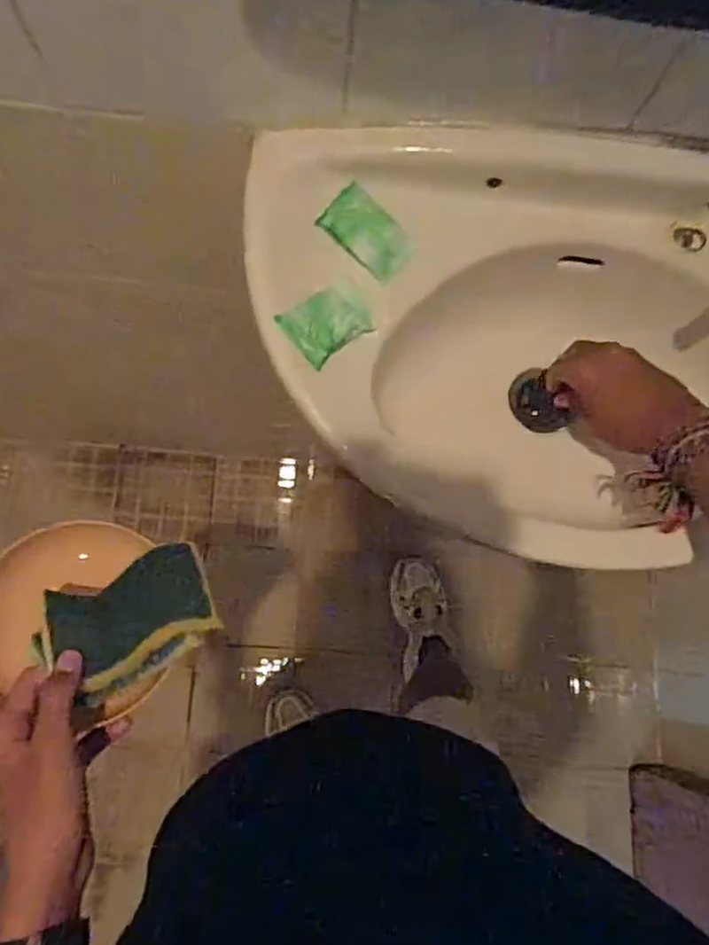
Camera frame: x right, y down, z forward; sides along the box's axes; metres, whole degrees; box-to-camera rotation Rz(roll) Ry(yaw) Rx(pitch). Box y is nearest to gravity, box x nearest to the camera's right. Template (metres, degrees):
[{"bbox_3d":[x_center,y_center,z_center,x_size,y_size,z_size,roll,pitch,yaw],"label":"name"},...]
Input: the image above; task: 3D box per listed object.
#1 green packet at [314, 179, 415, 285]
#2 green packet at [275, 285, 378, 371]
[{"bbox_3d":[0.011,-0.172,0.487,0.066,0.014,0.041,38,81,0],"label":"green packet"},{"bbox_3d":[-0.017,-0.105,0.470,0.059,0.017,0.042,-39,88,-9],"label":"green packet"}]

